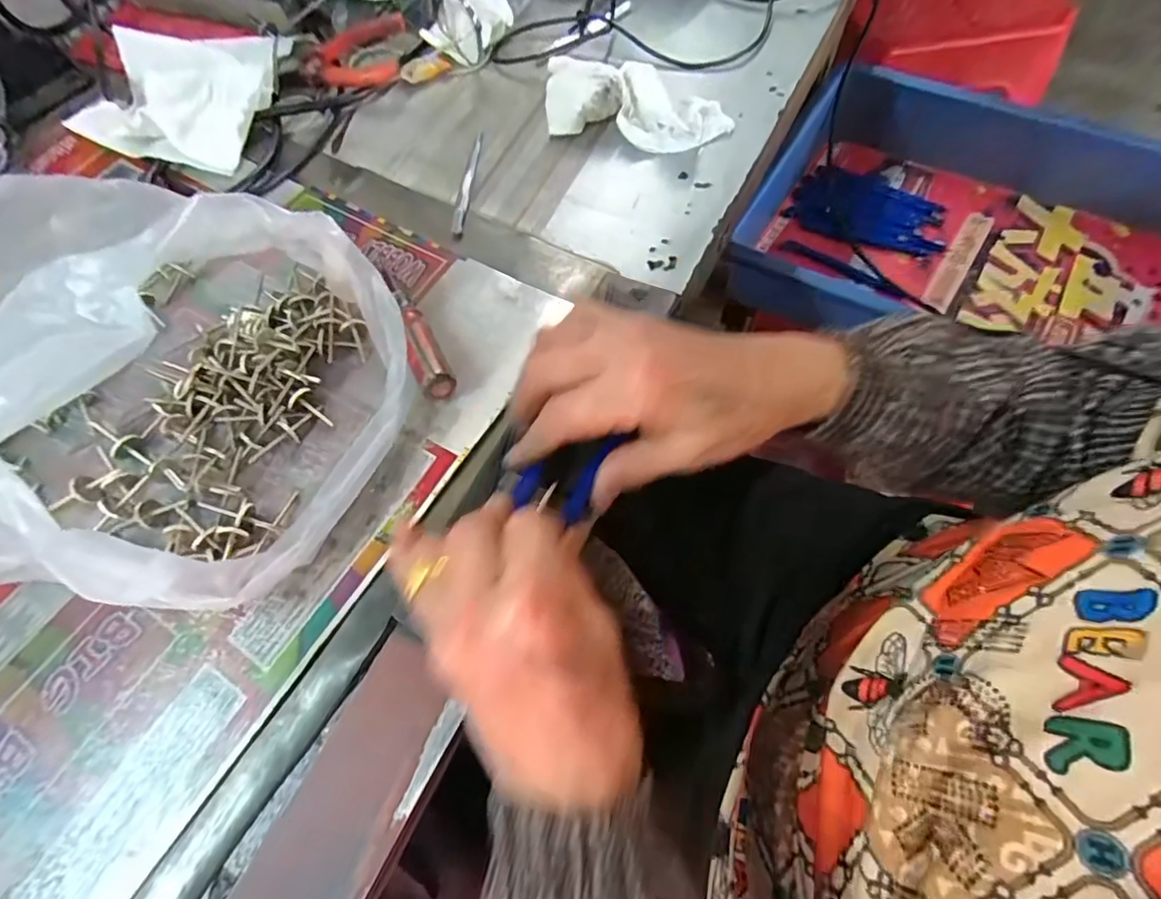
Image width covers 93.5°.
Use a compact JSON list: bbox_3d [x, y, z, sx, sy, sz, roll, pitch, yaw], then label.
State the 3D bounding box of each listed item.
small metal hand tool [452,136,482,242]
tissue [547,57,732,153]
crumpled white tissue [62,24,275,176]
[{"bbox_3d":[-0.079,-0.188,0.381,0.009,0.008,0.109,2,64,4],"label":"small metal hand tool"},{"bbox_3d":[0.041,-0.249,0.388,0.128,0.034,0.065,0,64,4],"label":"tissue"},{"bbox_3d":[-0.312,-0.279,0.429,0.127,0.030,0.145,0,64,4],"label":"crumpled white tissue"}]

